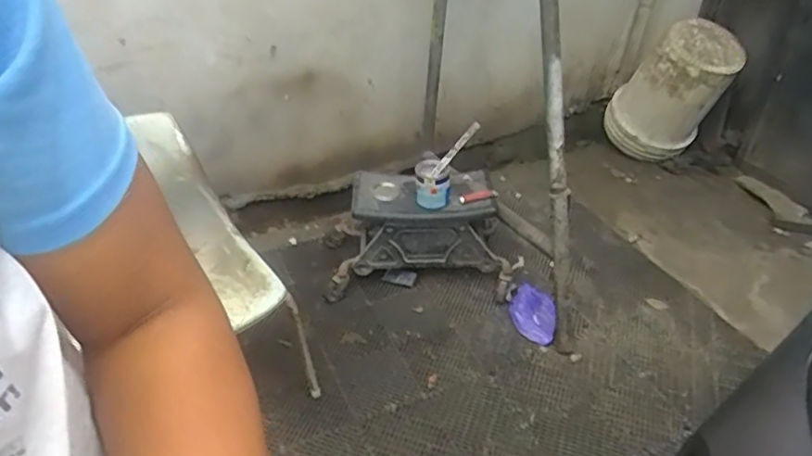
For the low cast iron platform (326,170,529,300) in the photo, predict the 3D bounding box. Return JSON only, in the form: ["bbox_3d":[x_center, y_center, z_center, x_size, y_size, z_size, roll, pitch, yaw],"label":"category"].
[{"bbox_3d":[0.074,0.000,1.988,0.661,0.341,0.310,4,35,0],"label":"low cast iron platform"}]

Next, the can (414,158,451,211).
[{"bbox_3d":[0.082,-0.130,1.851,0.106,0.129,0.107,0,37,0],"label":"can"}]

